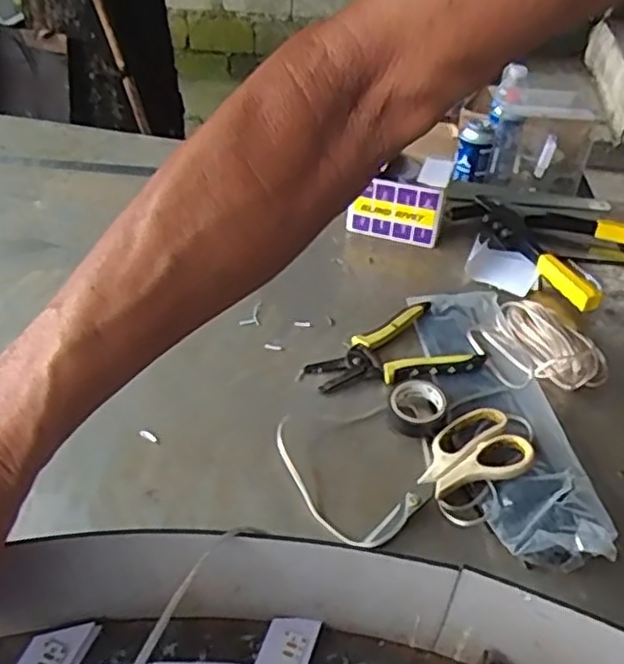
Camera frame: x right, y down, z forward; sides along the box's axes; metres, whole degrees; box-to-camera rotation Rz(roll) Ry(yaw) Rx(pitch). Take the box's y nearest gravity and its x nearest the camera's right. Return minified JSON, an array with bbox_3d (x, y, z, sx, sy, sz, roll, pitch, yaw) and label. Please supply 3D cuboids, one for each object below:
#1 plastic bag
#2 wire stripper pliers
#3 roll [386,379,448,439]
[{"bbox_3d":[0.168,0.055,0.624,0.099,0.035,0.346,-1,40,-6],"label":"plastic bag"},{"bbox_3d":[0.078,0.024,0.670,0.161,0.013,0.105,-20,45,-26],"label":"wire stripper pliers"},{"bbox_3d":[0.092,0.068,0.608,0.050,0.025,0.051,2,40,-2],"label":"roll"}]

